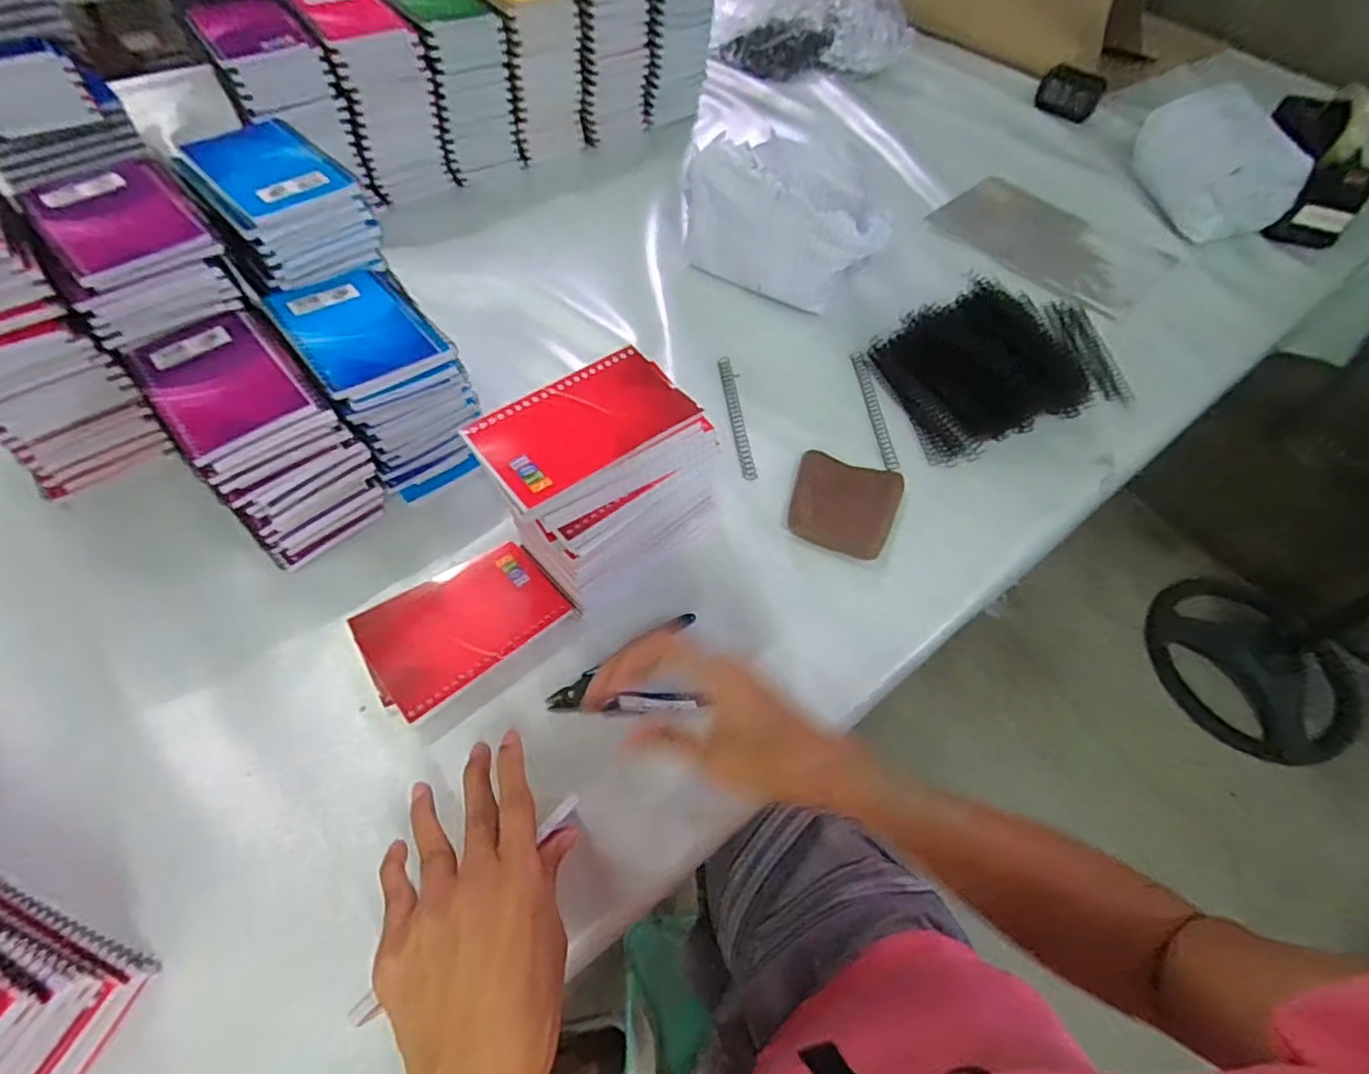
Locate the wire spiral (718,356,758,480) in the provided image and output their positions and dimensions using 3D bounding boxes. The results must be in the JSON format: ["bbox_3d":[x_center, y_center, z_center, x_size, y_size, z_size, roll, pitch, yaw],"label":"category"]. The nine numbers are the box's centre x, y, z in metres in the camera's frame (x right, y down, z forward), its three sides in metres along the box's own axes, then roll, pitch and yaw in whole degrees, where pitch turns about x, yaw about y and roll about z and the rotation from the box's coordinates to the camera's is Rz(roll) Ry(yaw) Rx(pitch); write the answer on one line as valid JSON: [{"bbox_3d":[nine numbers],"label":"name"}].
[{"bbox_3d":[0.050,-0.117,0.590,0.015,0.010,0.153,-5,57,-7],"label":"wire spiral"}]

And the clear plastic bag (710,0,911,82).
[{"bbox_3d":[0.179,-0.826,0.972,0.332,0.133,0.146,16,57,7],"label":"clear plastic bag"}]

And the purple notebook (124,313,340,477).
[{"bbox_3d":[-0.321,-0.106,0.441,0.086,0.016,0.127,-36,65,-24],"label":"purple notebook"}]

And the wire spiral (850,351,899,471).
[{"bbox_3d":[0.184,-0.127,0.606,0.014,0.008,0.157,-1,56,-4],"label":"wire spiral"}]

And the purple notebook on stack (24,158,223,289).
[{"bbox_3d":[-0.403,-0.229,0.442,0.086,0.015,0.126,-35,70,-27],"label":"purple notebook on stack"}]

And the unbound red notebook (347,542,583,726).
[{"bbox_3d":[-0.161,0.061,0.454,0.137,0.016,0.099,-34,64,-23],"label":"unbound red notebook"}]

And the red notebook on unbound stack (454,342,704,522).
[{"bbox_3d":[-0.063,-0.073,0.392,0.131,0.012,0.084,-32,64,-22],"label":"red notebook on unbound stack"}]

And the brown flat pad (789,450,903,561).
[{"bbox_3d":[0.136,-0.028,0.525,0.086,0.014,0.091,14,57,6],"label":"brown flat pad"}]

